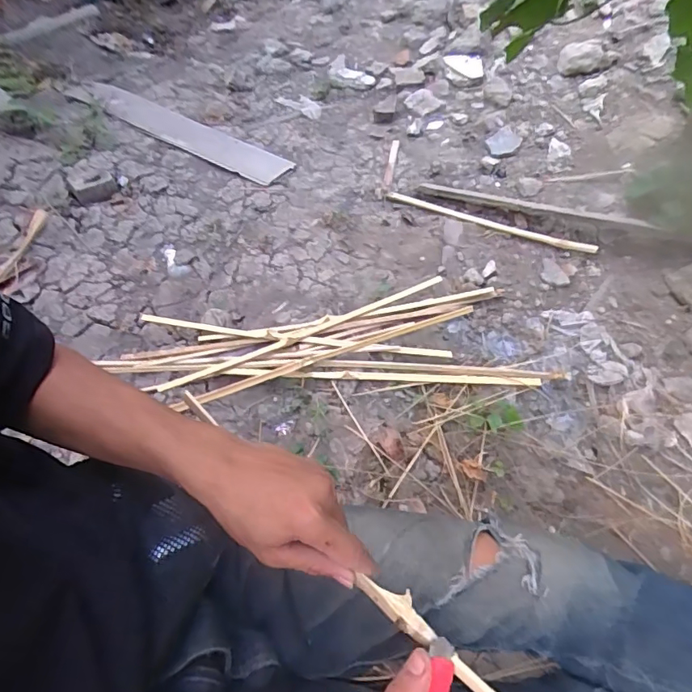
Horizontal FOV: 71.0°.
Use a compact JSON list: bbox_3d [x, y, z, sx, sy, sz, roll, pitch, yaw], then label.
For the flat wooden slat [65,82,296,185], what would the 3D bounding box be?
[{"bbox_3d":[-0.495,-0.629,1.386,0.810,0.020,0.122,29,61,18],"label":"flat wooden slat"}]

